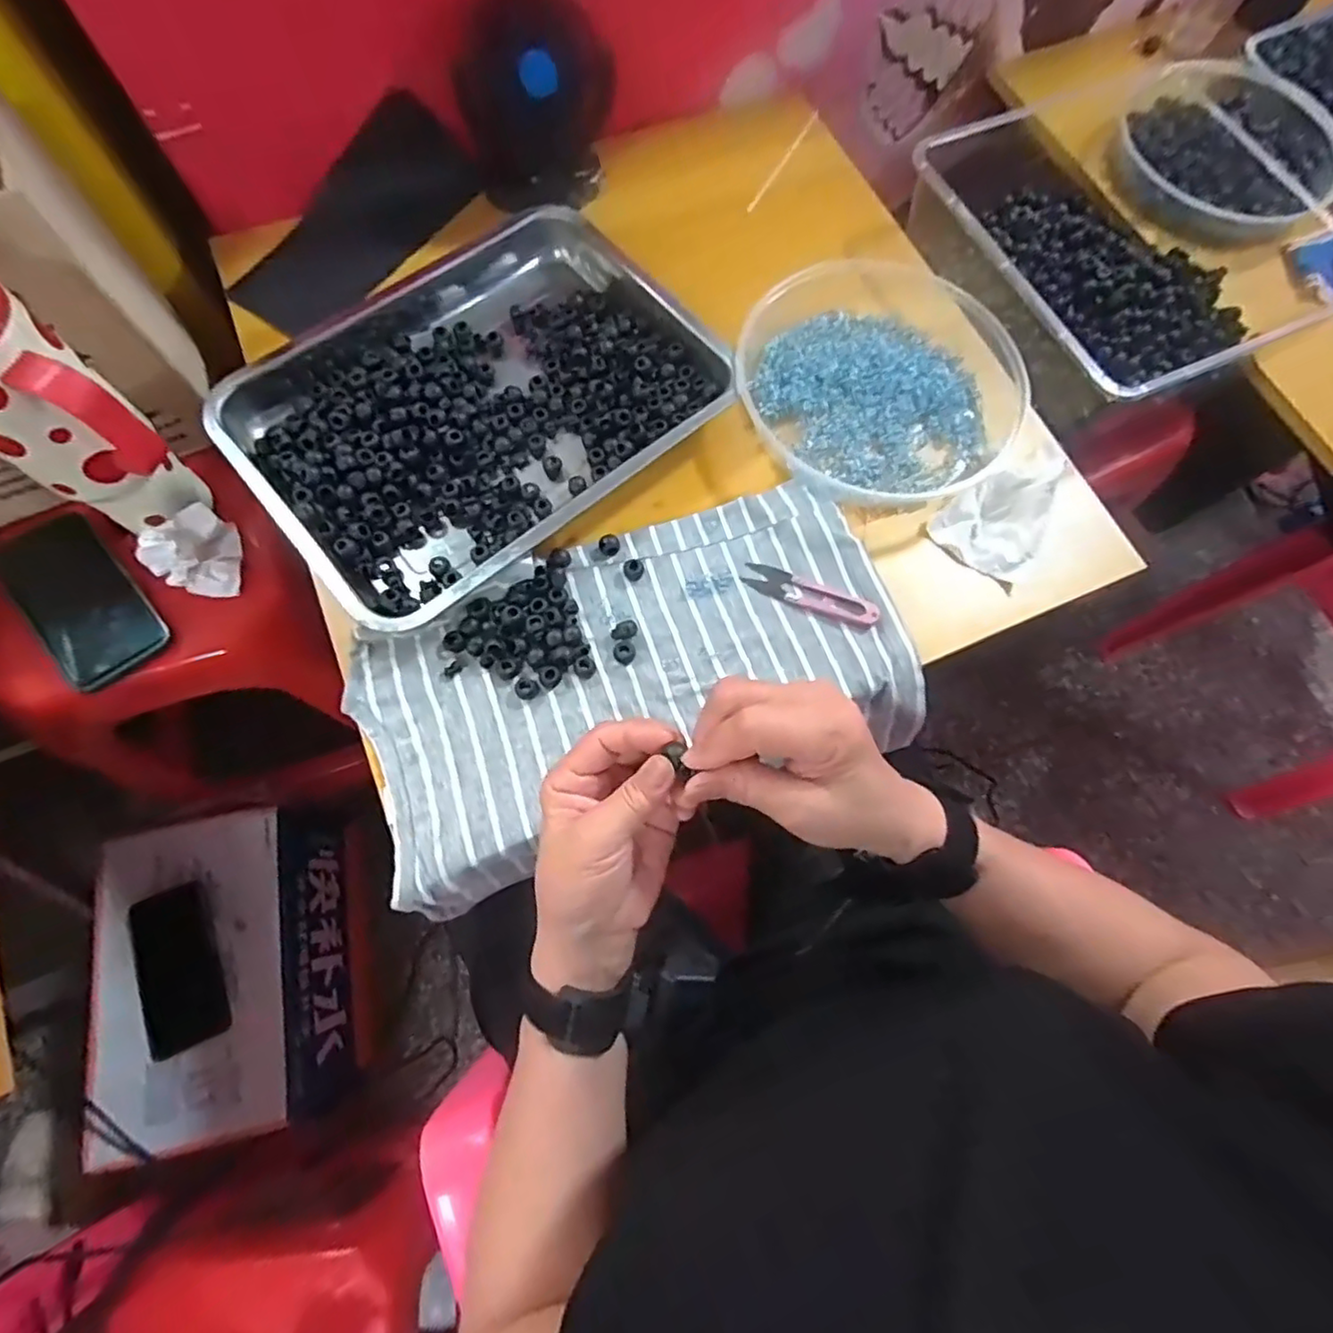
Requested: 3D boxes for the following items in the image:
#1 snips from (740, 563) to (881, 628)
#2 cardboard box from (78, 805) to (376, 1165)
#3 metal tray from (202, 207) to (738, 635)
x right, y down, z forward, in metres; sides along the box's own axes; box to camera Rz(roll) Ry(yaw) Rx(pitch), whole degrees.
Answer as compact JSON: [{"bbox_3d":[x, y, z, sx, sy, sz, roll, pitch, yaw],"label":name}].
[{"bbox_3d":[0.108,-0.055,0.485,0.102,0.007,0.024,21,72,4],"label":"snips"},{"bbox_3d":[-0.503,0.356,0.771,0.231,0.158,0.331,-14,74,-7],"label":"cardboard box"},{"bbox_3d":[-0.152,-0.219,0.511,0.350,0.038,0.291,-38,78,-14],"label":"metal tray"}]

